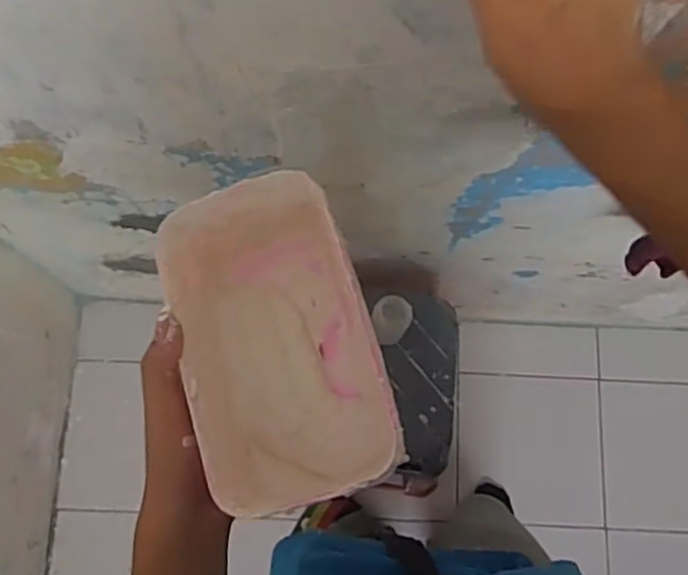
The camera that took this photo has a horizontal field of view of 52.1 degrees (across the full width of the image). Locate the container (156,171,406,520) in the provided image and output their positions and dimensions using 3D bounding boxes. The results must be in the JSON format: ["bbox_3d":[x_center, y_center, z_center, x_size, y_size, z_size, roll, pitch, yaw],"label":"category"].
[{"bbox_3d":[-0.039,0.034,0.429,0.115,0.078,0.188,-16,76,-5],"label":"container"}]

